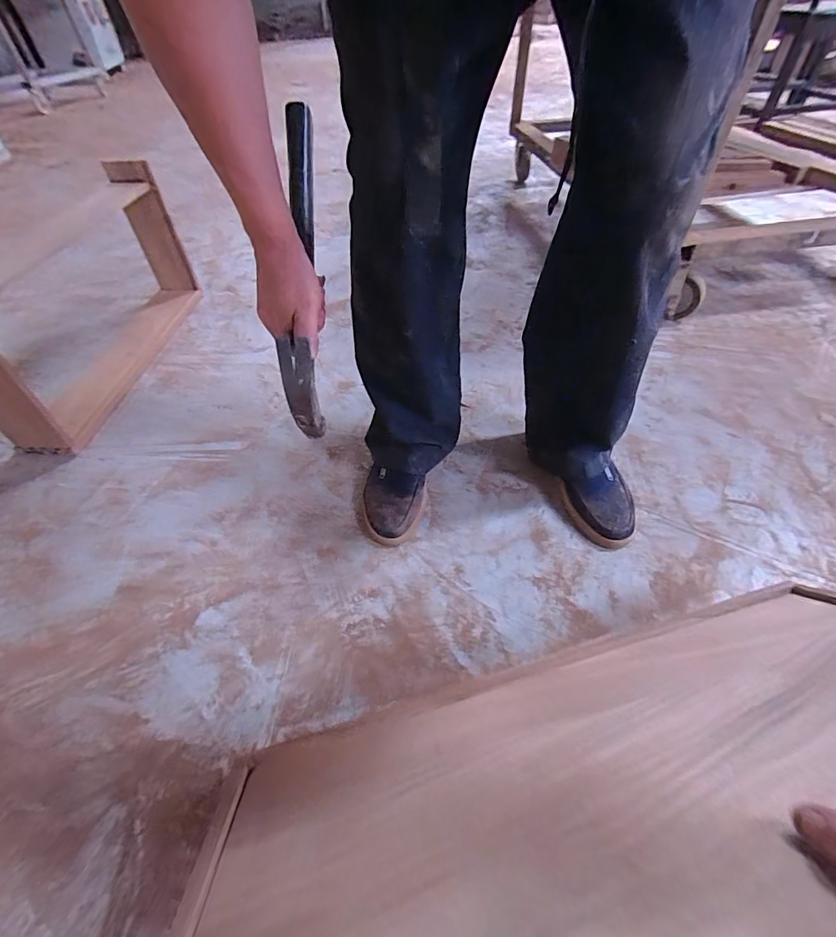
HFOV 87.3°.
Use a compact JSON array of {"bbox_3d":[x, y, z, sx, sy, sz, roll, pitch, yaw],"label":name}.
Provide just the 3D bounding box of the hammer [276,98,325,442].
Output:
[{"bbox_3d":[-0.130,-0.239,0.495,0.027,0.122,0.398,-4,79,-1],"label":"hammer"}]

